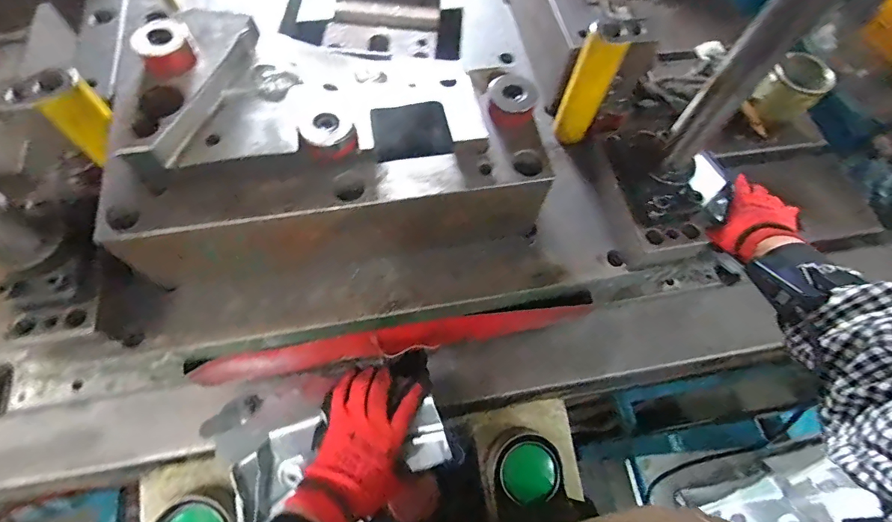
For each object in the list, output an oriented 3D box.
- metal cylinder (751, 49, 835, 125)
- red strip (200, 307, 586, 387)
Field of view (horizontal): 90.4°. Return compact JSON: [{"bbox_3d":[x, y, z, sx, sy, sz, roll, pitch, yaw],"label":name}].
[{"bbox_3d":[0.540,-0.267,0.703,0.090,0.080,0.084,-39,73,-19],"label":"metal cylinder"},{"bbox_3d":[-0.055,0.092,0.507,0.424,0.046,0.024,-9,65,-8],"label":"red strip"}]

